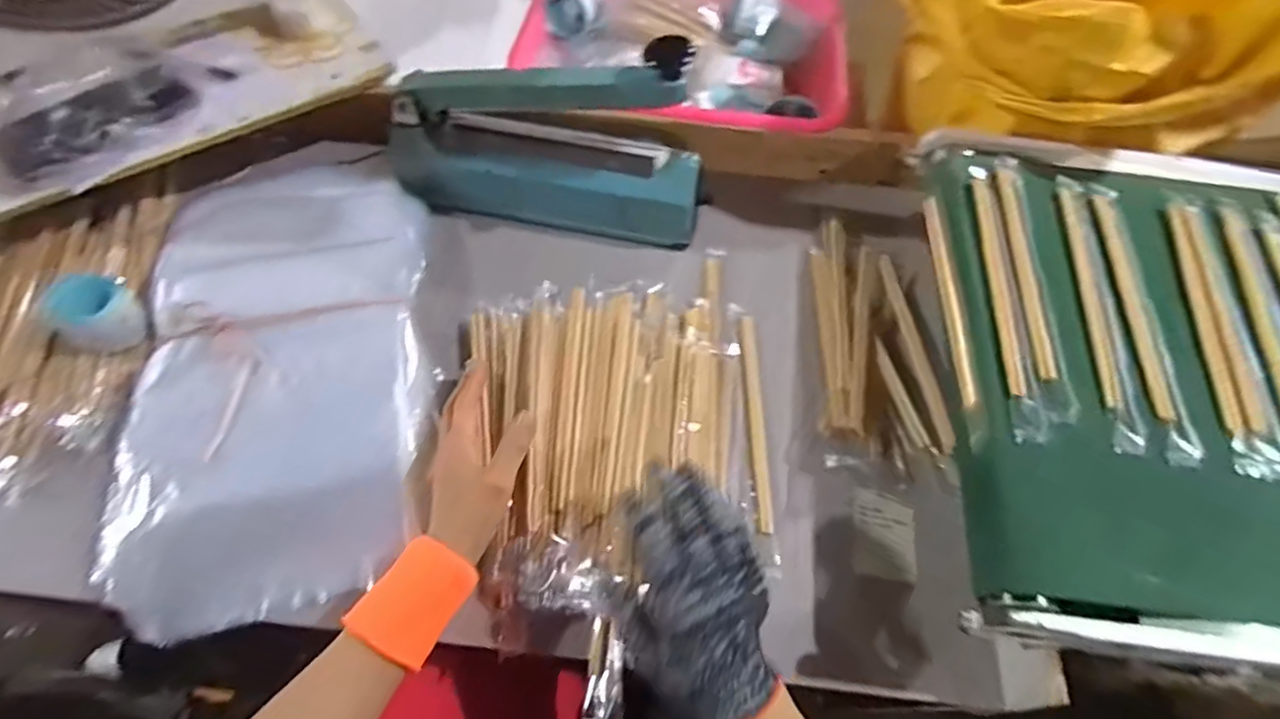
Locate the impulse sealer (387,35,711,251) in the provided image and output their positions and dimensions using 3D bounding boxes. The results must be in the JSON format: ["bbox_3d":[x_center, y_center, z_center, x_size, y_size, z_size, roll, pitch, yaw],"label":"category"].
[{"bbox_3d":[-0.088,-0.207,0.594,0.303,0.159,0.091,8,61,2],"label":"impulse sealer"}]

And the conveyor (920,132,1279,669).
[{"bbox_3d":[0.555,0.018,0.457,0.638,0.046,0.417,8,61,2],"label":"conveyor"}]

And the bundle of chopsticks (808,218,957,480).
[{"bbox_3d":[0.219,-0.022,0.583,0.108,0.022,0.241,5,61,0],"label":"bundle of chopsticks"}]

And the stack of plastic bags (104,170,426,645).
[{"bbox_3d":[-0.308,-0.013,0.543,0.222,0.033,0.429,-9,62,-7],"label":"stack of plastic bags"}]

